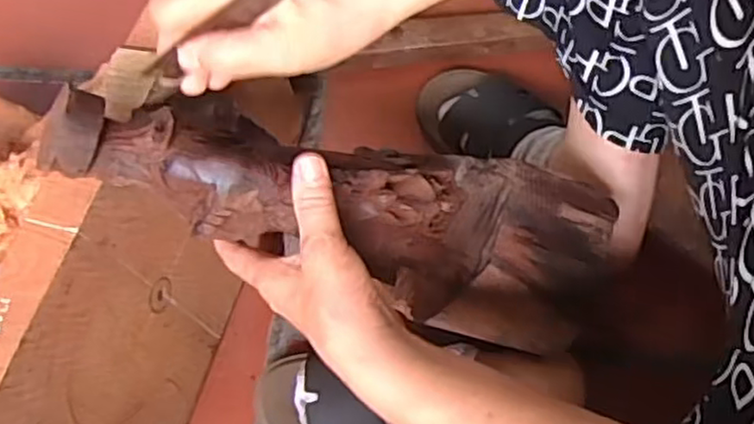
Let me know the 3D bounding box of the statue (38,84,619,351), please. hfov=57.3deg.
[{"bbox_3d":[-0.019,-0.004,0.436,0.348,0.106,0.109,15,64,-20],"label":"statue"}]

